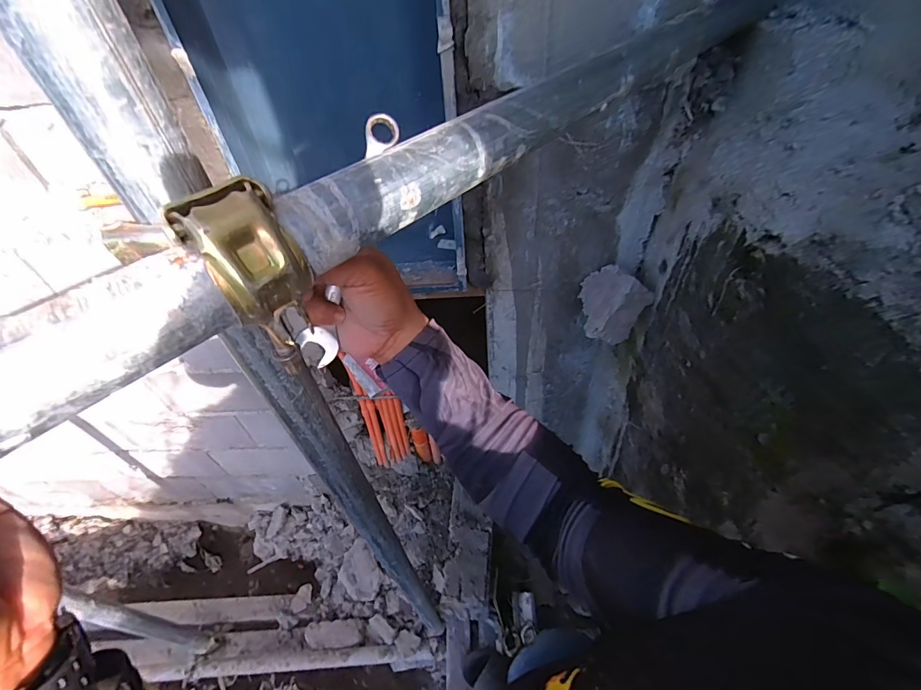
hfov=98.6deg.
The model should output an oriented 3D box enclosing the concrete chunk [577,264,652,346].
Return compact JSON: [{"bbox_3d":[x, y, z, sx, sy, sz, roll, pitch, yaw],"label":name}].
[{"bbox_3d":[0.286,-0.080,0.747,0.128,0.112,0.105,15,48,19],"label":"concrete chunk"}]

